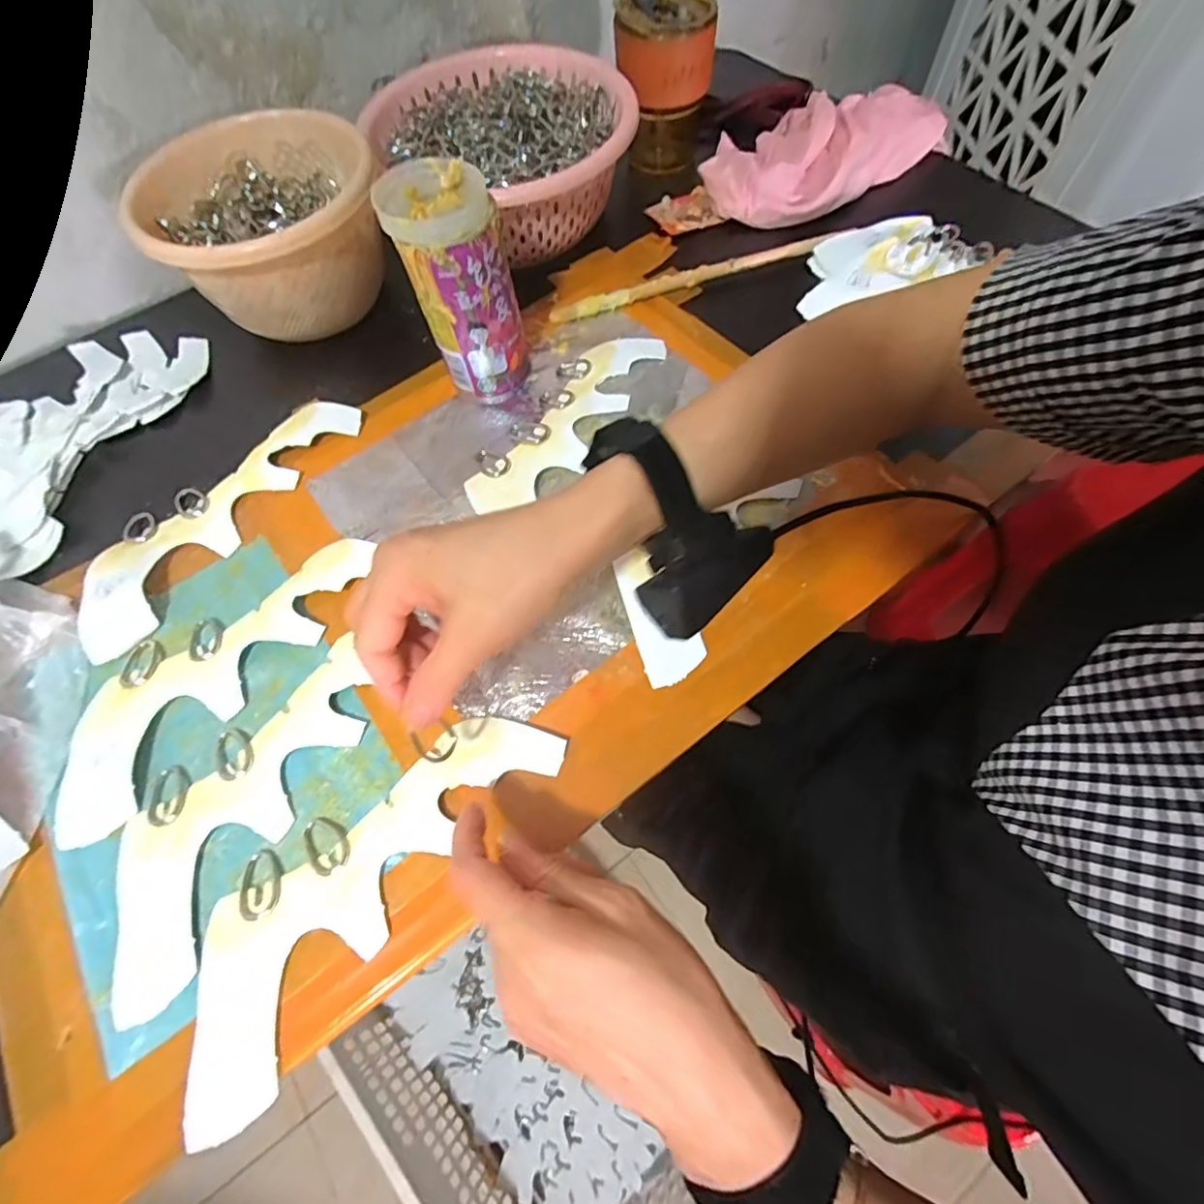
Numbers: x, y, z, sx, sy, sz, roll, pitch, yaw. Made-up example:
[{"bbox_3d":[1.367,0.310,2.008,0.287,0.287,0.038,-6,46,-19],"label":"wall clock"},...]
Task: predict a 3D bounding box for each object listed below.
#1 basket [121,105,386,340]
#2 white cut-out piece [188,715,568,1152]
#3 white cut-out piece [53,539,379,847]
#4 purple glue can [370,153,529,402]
[{"bbox_3d":[-0.255,-0.290,0.458,0.172,0.103,0.157,-26,66,-10],"label":"basket"},{"bbox_3d":[-0.120,0.138,0.294,0.078,0.008,0.222,40,73,19],"label":"white cut-out piece"},{"bbox_3d":[-0.239,0.036,0.351,0.074,0.008,0.220,36,73,18],"label":"white cut-out piece"},{"bbox_3d":[-0.095,-0.212,0.391,0.066,0.133,0.062,-1,64,2],"label":"purple glue can"}]

